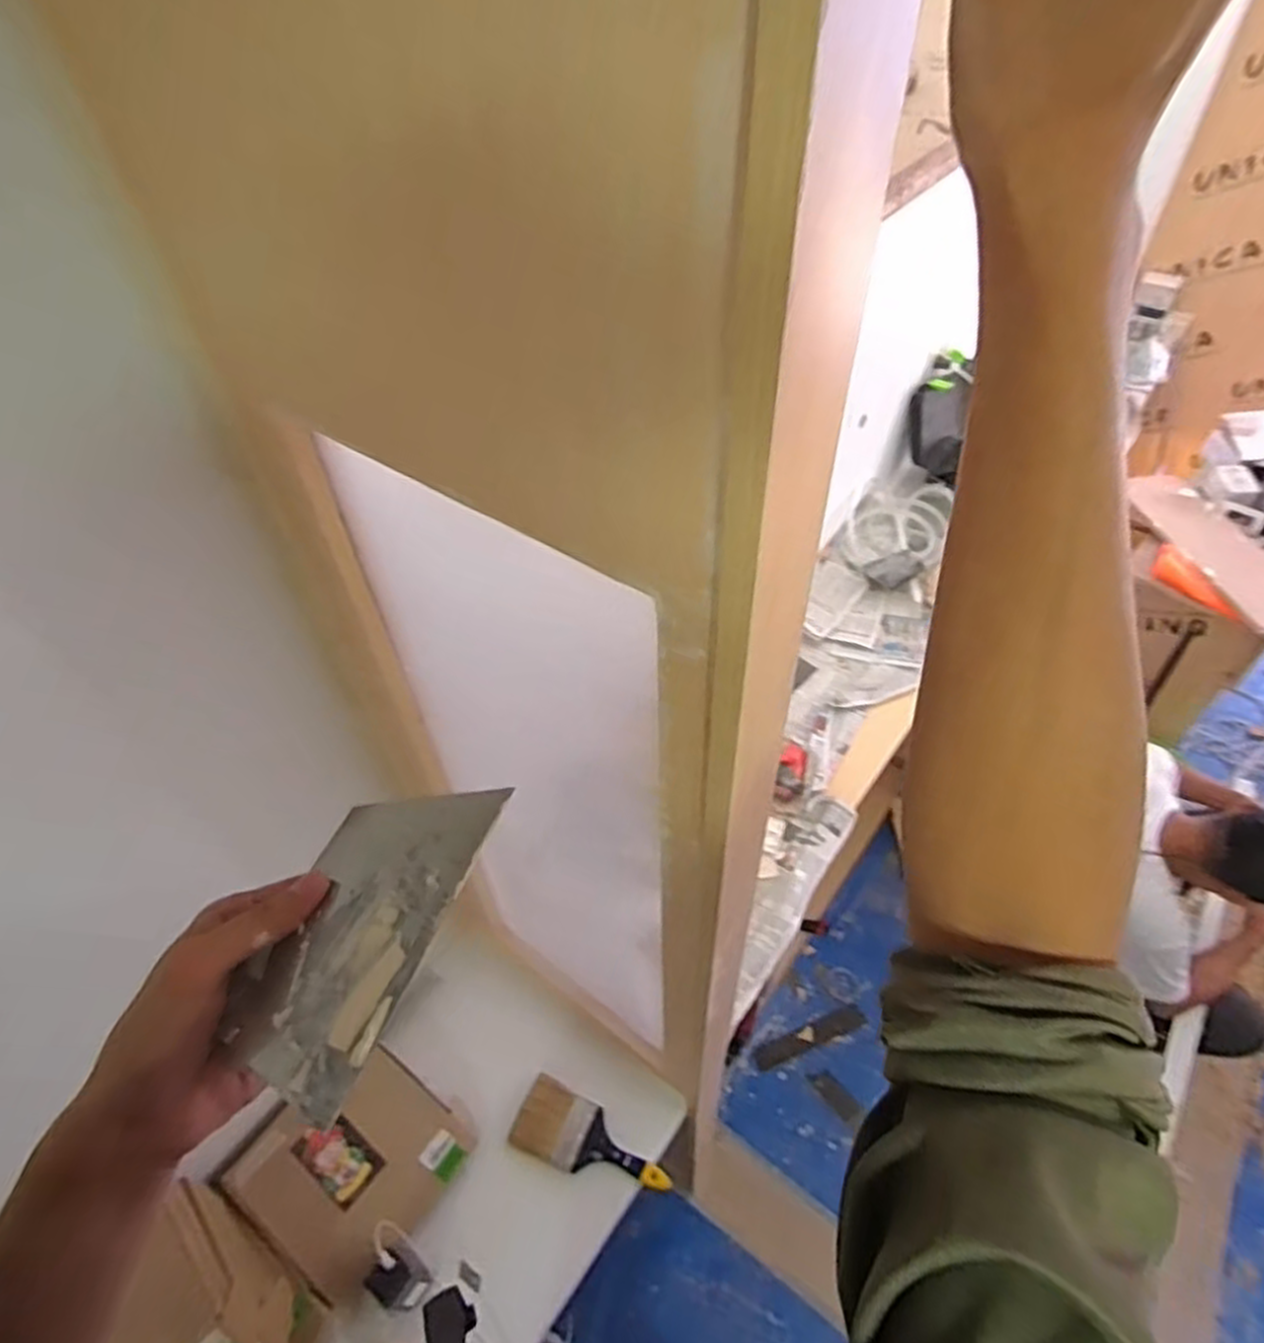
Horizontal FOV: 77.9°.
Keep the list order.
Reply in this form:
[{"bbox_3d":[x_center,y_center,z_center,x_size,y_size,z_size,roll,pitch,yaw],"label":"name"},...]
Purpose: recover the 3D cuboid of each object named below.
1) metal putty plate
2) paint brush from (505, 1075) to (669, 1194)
[{"bbox_3d":[-0.118,0.109,0.336,0.095,0.005,0.133,-3,46,34],"label":"metal putty plate"},{"bbox_3d":[-0.063,0.747,1.233,0.253,0.019,0.107,20,54,18],"label":"paint brush"}]

